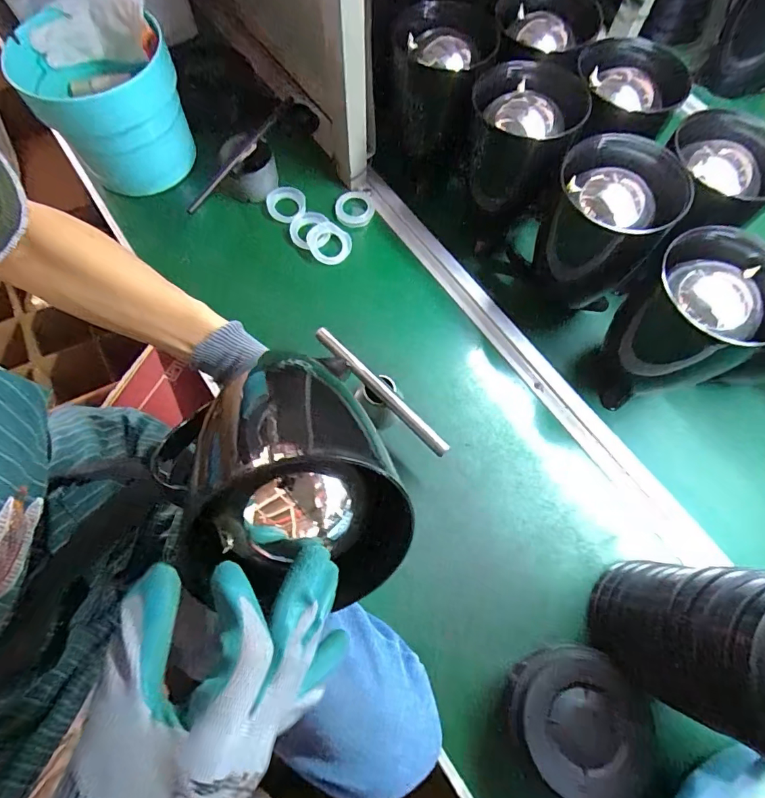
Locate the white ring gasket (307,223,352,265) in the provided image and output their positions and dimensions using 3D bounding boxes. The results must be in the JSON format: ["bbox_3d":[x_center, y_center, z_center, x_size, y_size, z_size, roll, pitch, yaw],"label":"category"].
[{"bbox_3d":[-0.075,-0.218,0.640,0.061,0.020,0.054,8,89,-14],"label":"white ring gasket"}]

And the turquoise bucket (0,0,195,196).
[{"bbox_3d":[-0.374,-0.412,0.636,0.171,0.156,0.160,1,69,-2],"label":"turquoise bucket"}]

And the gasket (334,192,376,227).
[{"bbox_3d":[-0.041,-0.279,0.668,0.057,0.007,0.062,1,69,-2],"label":"gasket"}]

